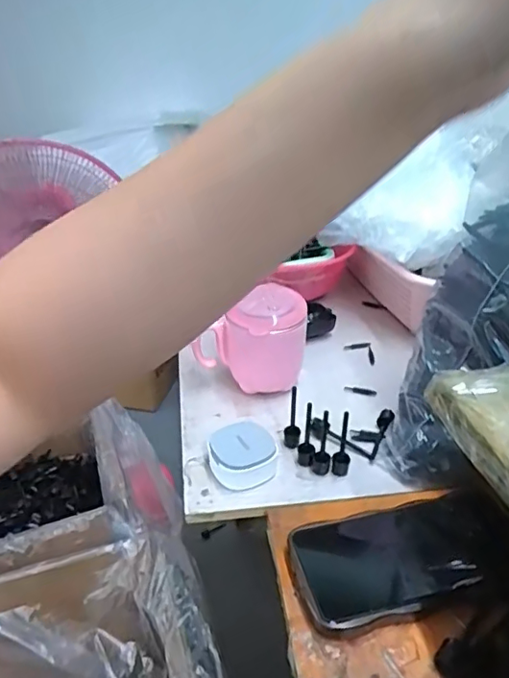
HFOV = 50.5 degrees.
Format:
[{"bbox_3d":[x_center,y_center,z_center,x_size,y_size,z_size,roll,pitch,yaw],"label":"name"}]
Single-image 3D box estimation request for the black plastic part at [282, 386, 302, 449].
[{"bbox_3d":[0.034,0.067,0.478,0.016,0.064,0.019,2,31,3],"label":"black plastic part"}]

